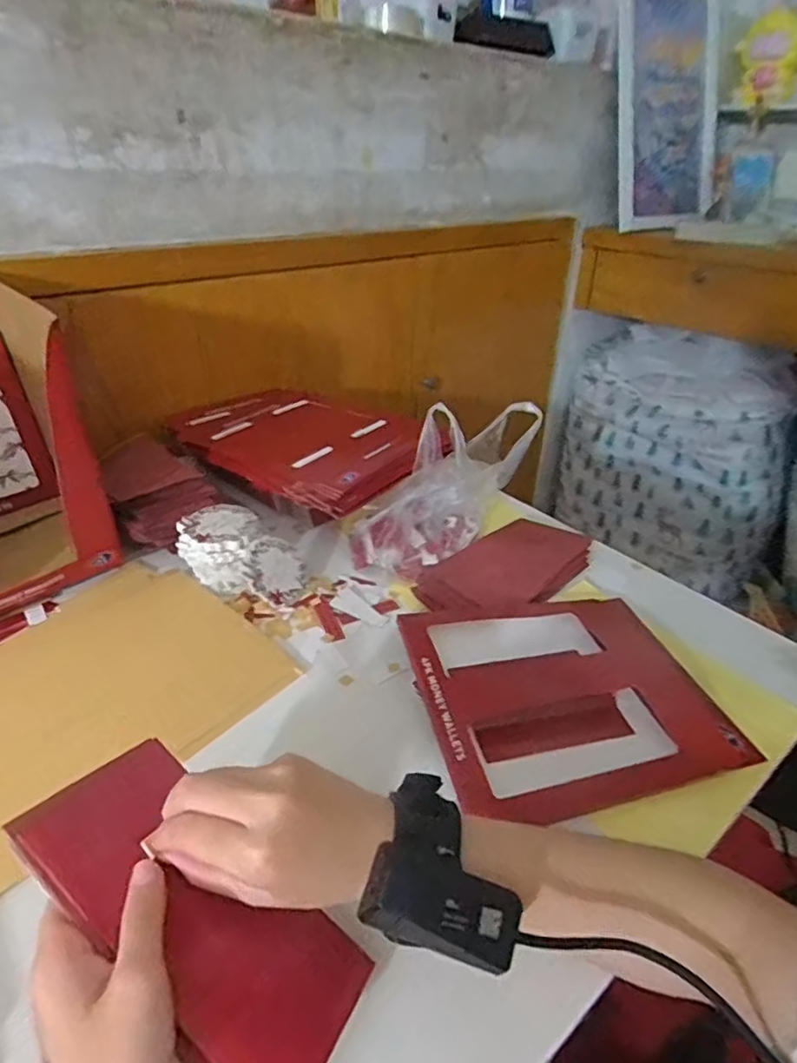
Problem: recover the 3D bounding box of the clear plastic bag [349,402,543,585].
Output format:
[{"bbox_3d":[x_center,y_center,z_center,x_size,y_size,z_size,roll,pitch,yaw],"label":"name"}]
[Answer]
[{"bbox_3d":[0.044,-0.061,0.673,0.104,0.142,0.225,22,37,29],"label":"clear plastic bag"}]

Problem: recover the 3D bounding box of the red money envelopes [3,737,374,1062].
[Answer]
[{"bbox_3d":[-0.098,0.186,0.304,0.178,0.022,0.085,41,43,11],"label":"red money envelopes"}]

